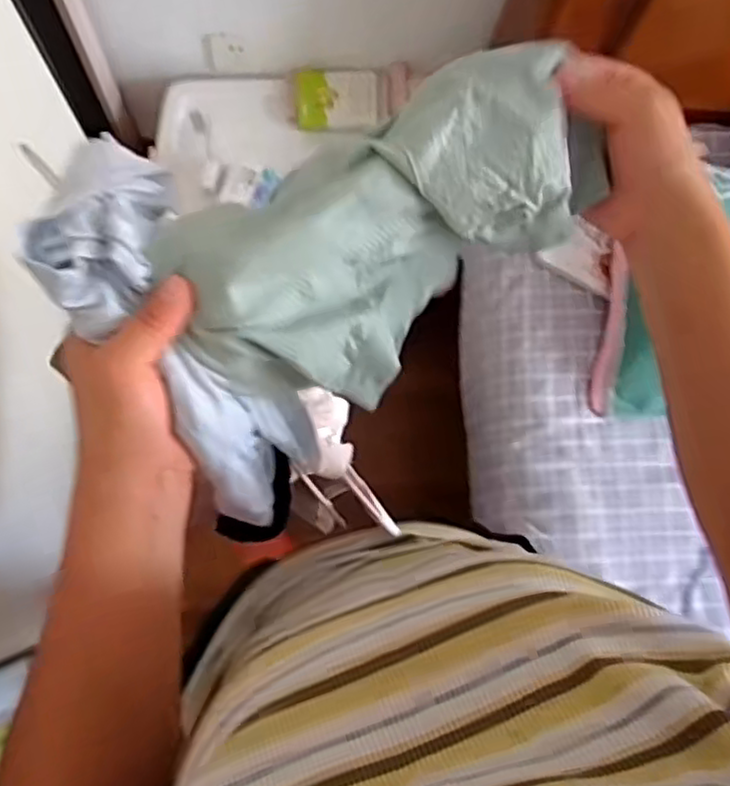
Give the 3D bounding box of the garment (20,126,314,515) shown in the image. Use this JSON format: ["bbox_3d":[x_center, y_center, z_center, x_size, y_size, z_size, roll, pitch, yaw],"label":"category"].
[{"bbox_3d":[-0.089,-0.014,0.382,0.075,0.077,0.238,-31,124,-6],"label":"garment"}]

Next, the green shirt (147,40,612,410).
[{"bbox_3d":[0.020,-0.088,0.387,0.250,0.083,0.117,-34,82,-10],"label":"green shirt"}]

